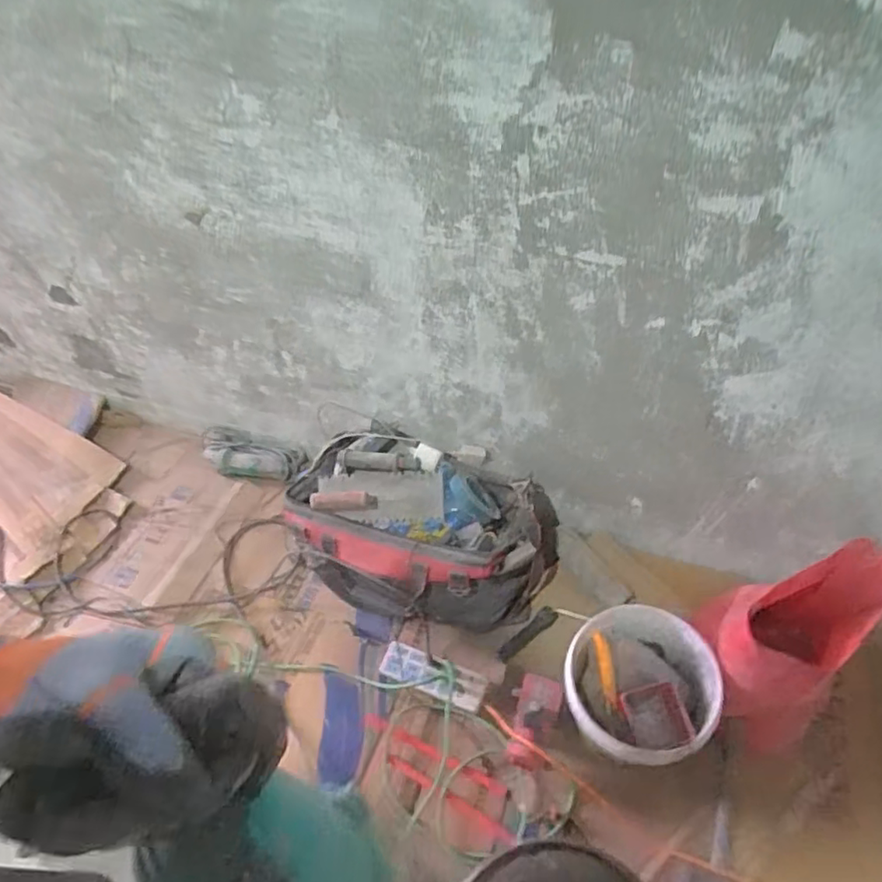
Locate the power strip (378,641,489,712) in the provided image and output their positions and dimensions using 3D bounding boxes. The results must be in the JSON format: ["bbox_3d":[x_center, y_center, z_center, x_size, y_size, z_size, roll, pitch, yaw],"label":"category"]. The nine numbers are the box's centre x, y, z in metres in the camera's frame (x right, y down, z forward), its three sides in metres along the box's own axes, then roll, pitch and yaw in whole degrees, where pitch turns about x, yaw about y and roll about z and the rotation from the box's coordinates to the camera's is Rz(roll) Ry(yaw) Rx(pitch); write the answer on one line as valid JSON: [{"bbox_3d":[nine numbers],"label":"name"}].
[{"bbox_3d":[-0.017,0.502,1.308,0.231,0.031,0.075,17,51,19],"label":"power strip"}]

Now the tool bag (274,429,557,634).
[{"bbox_3d":[-0.036,0.198,1.365,0.569,0.318,0.331,6,48,10],"label":"tool bag"}]

